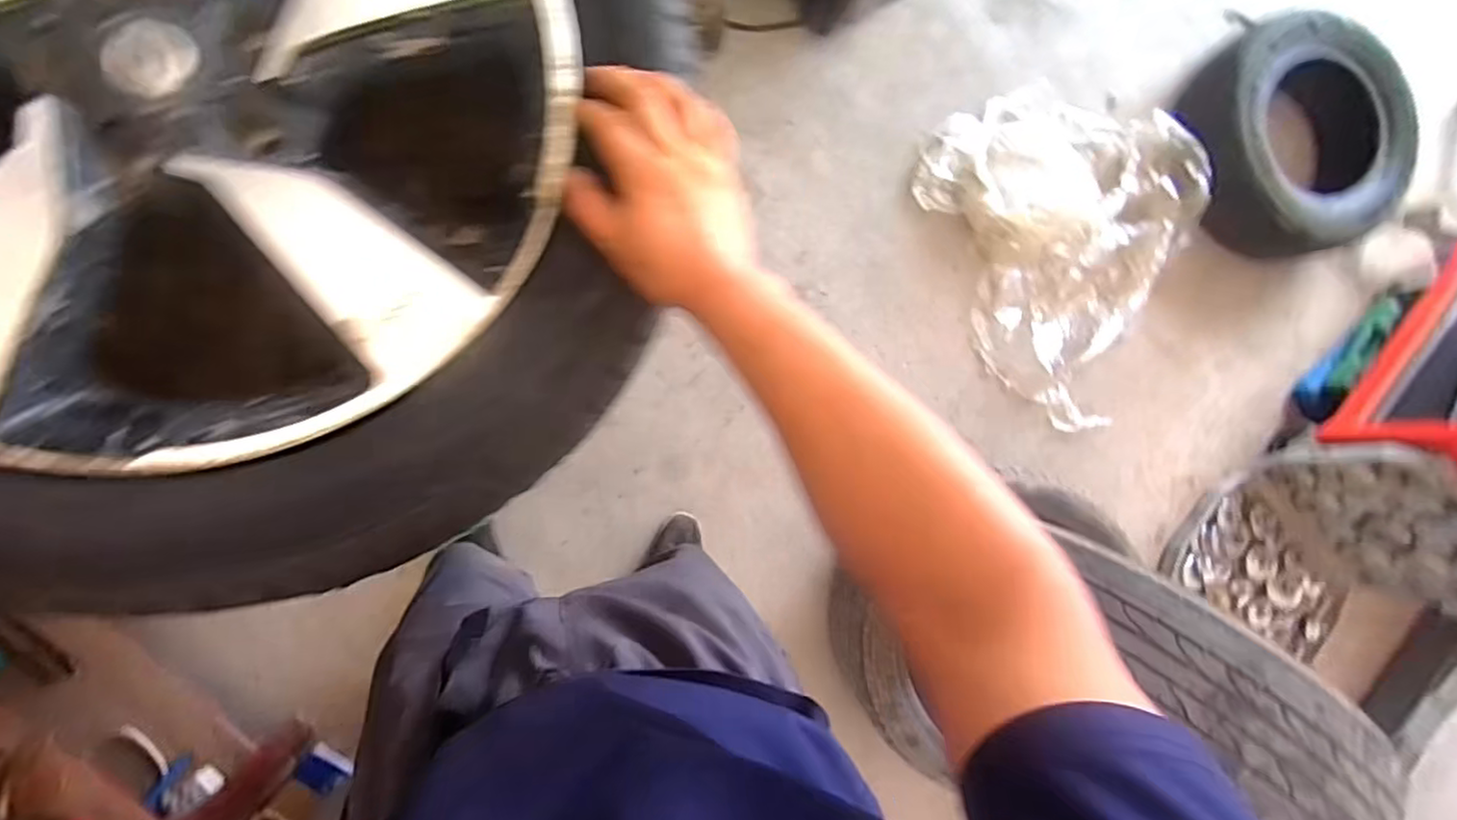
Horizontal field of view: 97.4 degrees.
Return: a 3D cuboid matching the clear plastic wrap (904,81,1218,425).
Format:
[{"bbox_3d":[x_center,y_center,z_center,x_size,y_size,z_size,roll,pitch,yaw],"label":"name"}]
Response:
[{"bbox_3d":[0.835,-0.380,1.500,0.632,0.112,0.799,-23,93,-12],"label":"clear plastic wrap"}]

